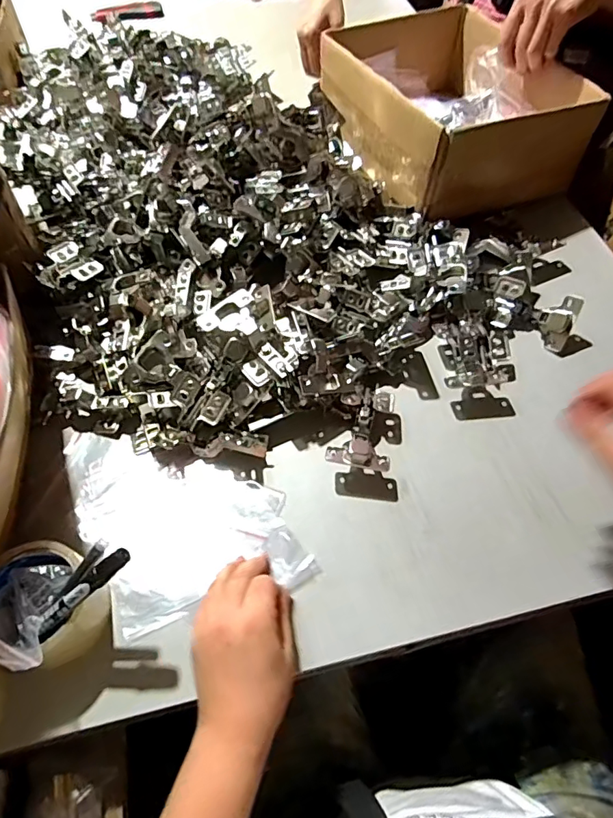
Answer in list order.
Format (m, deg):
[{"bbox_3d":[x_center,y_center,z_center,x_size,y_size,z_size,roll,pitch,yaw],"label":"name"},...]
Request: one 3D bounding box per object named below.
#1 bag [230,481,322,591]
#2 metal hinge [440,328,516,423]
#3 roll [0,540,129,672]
[{"bbox_3d":[-0.033,0.116,0.471,0.055,0.004,0.108,-32,62,-16],"label":"bag"},{"bbox_3d":[0.188,-0.046,0.541,0.080,0.035,0.108,-7,59,-2],"label":"metal hinge"},{"bbox_3d":[-0.201,0.154,0.400,0.118,0.092,0.092,14,61,10],"label":"roll"}]

